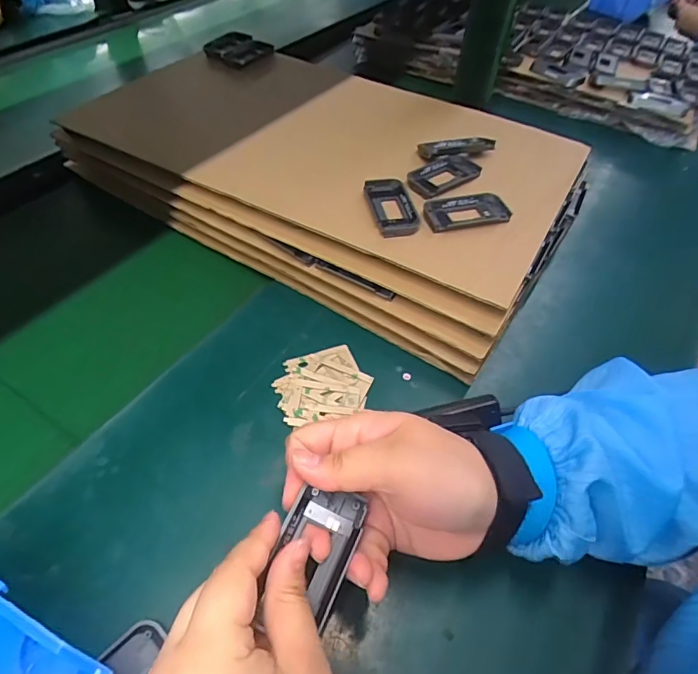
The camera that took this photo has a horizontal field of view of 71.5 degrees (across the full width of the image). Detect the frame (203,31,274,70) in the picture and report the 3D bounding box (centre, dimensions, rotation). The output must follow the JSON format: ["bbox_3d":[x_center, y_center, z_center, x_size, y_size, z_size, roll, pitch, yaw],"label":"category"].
[{"bbox_3d":[-0.150,-0.400,0.673,0.071,0.019,0.079,26,53,18],"label":"frame"}]

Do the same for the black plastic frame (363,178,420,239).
[{"bbox_3d":[0.039,-0.120,0.439,0.038,0.010,0.081,-7,50,-9],"label":"black plastic frame"}]

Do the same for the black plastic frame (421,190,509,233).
[{"bbox_3d":[0.106,-0.114,0.435,0.074,0.007,0.043,-4,50,-4],"label":"black plastic frame"}]

